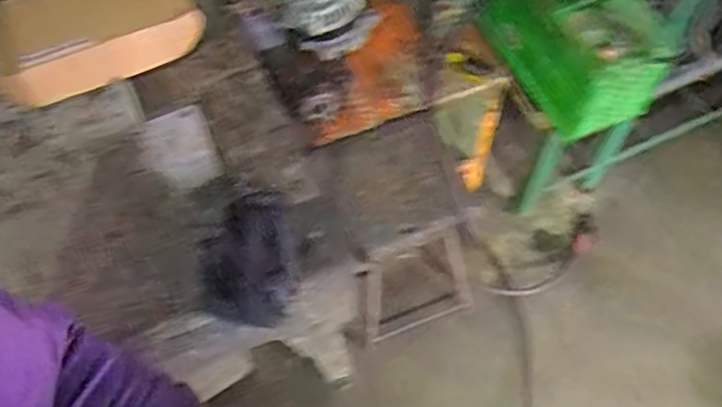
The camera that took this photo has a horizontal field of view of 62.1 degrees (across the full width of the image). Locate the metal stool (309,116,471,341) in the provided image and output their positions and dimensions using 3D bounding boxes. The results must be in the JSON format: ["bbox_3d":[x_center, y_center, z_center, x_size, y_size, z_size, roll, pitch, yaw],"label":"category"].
[{"bbox_3d":[0.085,0.065,1.239,0.266,0.473,0.257,-20,62,-8],"label":"metal stool"}]

